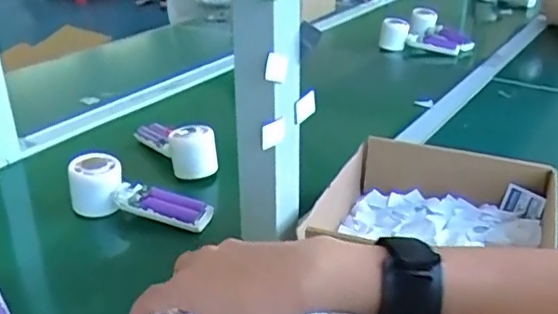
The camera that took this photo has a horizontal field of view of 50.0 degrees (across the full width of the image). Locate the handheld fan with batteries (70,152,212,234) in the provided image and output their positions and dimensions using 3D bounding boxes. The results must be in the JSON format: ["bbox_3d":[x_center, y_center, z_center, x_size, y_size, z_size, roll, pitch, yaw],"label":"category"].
[{"bbox_3d":[-0.157,0.048,0.671,0.163,0.055,0.045,16,26,10],"label":"handheld fan with batteries"}]

